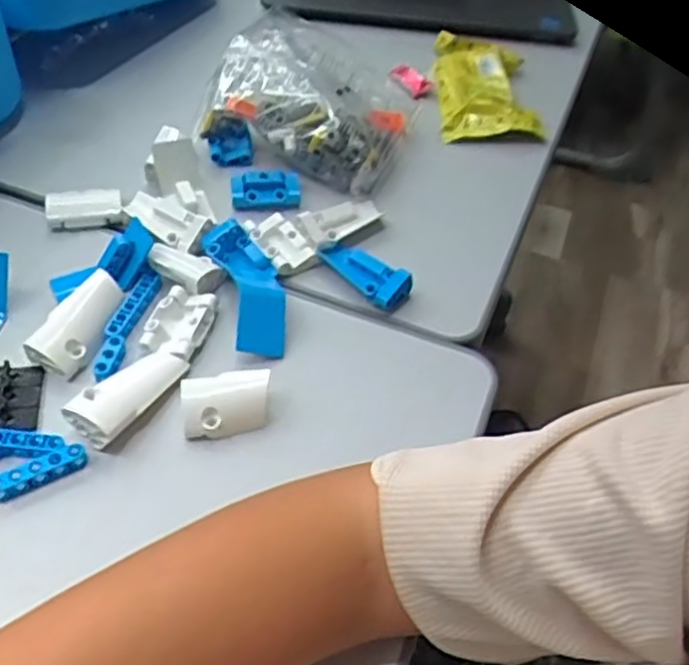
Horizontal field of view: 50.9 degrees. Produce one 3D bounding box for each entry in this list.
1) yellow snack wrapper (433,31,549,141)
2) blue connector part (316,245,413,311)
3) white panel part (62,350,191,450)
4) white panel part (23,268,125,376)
[{"bbox_3d":[0.130,-0.228,0.670,0.091,0.027,0.152,-1,48,-4],"label":"yellow snack wrapper"},{"bbox_3d":[0.014,-0.043,0.490,0.066,0.017,0.027,37,56,26],"label":"blue connector part"},{"bbox_3d":[-0.121,0.034,0.409,0.030,0.019,0.070,26,52,19],"label":"white panel part"},{"bbox_3d":[-0.160,-0.007,0.438,0.030,0.015,0.070,38,53,-12],"label":"white panel part"}]

